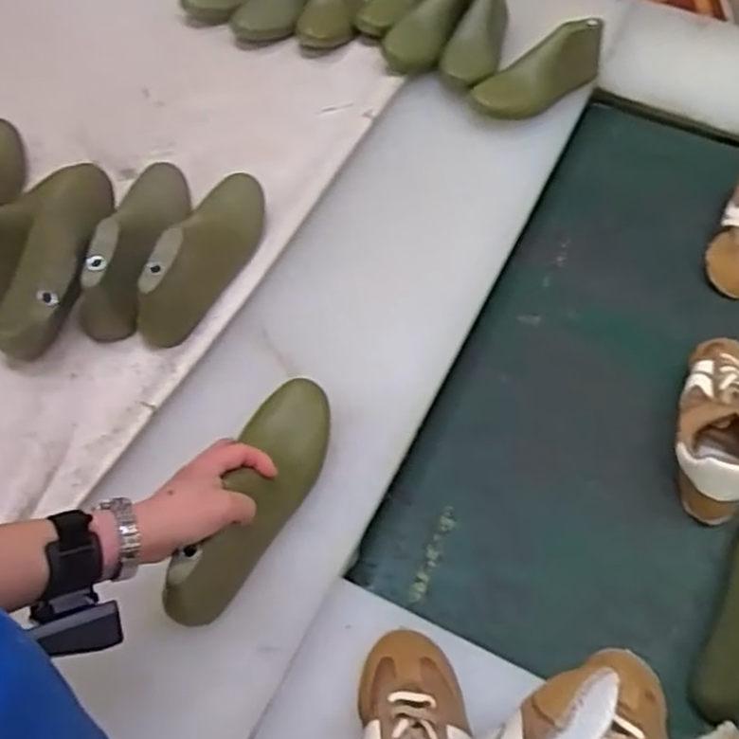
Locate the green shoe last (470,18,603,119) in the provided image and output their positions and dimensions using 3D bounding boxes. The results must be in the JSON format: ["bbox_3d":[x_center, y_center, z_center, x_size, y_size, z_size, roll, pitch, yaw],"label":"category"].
[{"bbox_3d":[0.226,-0.403,1.015,0.201,0.084,0.070,-33,63,-22],"label":"green shoe last"}]

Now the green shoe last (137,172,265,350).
[{"bbox_3d":[-0.171,-0.131,0.791,0.069,0.094,0.233,19,57,10],"label":"green shoe last"}]

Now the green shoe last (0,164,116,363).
[{"bbox_3d":[-0.314,-0.117,0.766,0.081,0.087,0.229,2,56,-1],"label":"green shoe last"}]

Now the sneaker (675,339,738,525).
[{"bbox_3d":[0.369,0.047,0.776,0.100,0.063,0.218,21,57,11],"label":"sneaker"}]

